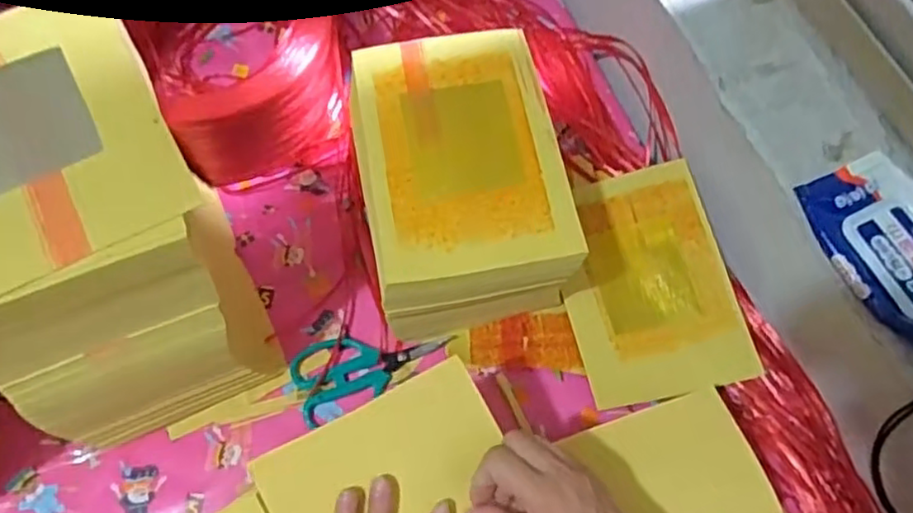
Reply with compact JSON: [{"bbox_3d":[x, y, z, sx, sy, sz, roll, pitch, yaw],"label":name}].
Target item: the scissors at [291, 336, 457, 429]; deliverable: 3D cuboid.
[{"bbox_3d":[-0.085,0.098,0.635,0.147,0.010,0.073,-25,69,-14],"label":"scissors"}]

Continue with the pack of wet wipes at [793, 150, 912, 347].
[{"bbox_3d":[0.360,-0.004,0.536,0.101,0.020,0.168,-17,67,-11],"label":"pack of wet wipes"}]

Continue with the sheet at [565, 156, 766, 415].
[{"bbox_3d":[0.186,0.022,0.654,0.159,0.037,0.228,-10,66,-8],"label":"sheet"}]

